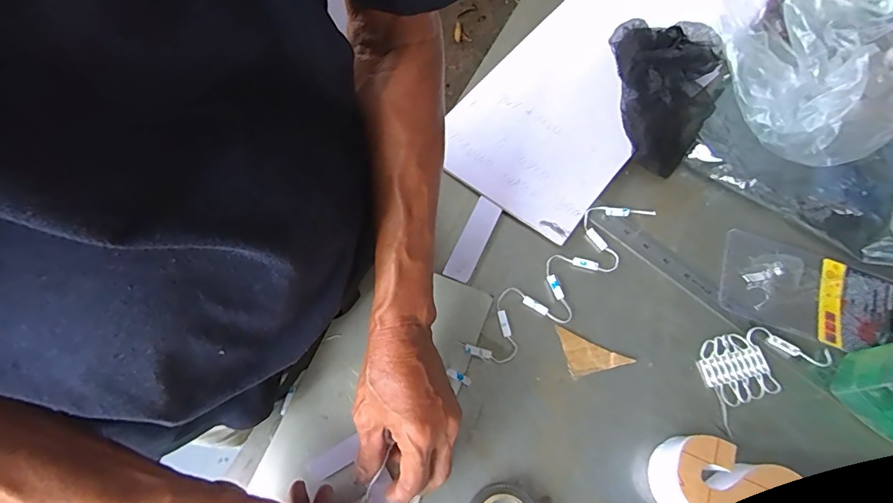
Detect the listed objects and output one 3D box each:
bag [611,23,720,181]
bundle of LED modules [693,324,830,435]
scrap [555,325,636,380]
[{"bbox_3d":[0.269,-0.191,0.552,0.127,0.059,0.196,2,67,-2],"label":"bag"},{"bbox_3d":[0.302,0.107,0.451,0.130,0.007,0.075,-28,71,-14],"label":"bundle of LED modules"},{"bbox_3d":[0.138,0.106,0.447,0.074,0.004,0.039,24,68,8],"label":"scrap"}]

